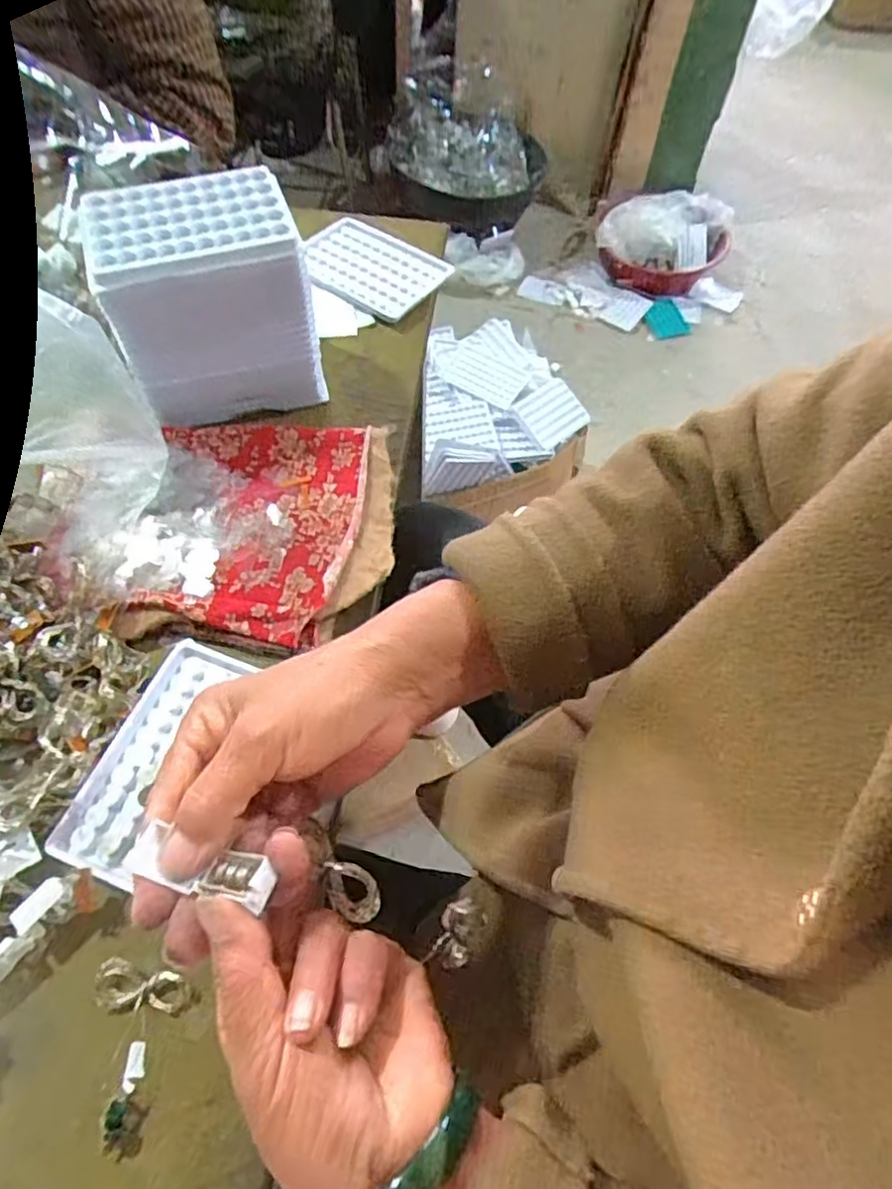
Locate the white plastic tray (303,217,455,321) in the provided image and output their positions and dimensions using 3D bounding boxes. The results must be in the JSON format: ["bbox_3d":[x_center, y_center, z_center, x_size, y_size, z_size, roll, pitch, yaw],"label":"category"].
[{"bbox_3d":[-0.069,-0.295,0.571,0.125,0.014,0.093,31,63,13],"label":"white plastic tray"}]

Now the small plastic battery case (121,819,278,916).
[{"bbox_3d":[-0.091,0.101,0.235,0.056,0.009,0.019,9,60,7],"label":"small plastic battery case"}]

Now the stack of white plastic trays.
[{"bbox_3d":[-0.161,-0.203,0.438,0.128,0.121,0.088,-15,62,-12],"label":"stack of white plastic trays"}]

